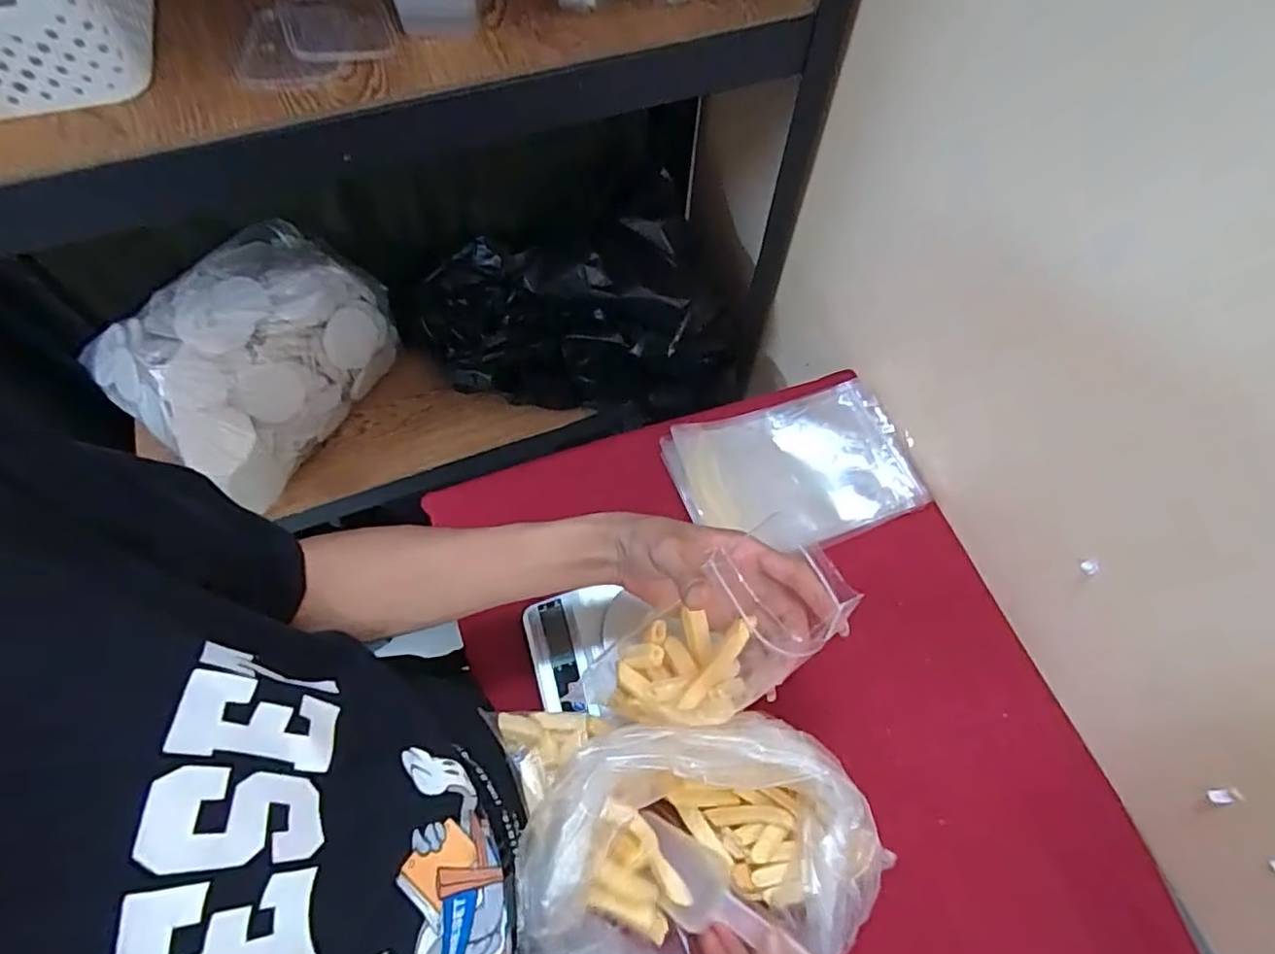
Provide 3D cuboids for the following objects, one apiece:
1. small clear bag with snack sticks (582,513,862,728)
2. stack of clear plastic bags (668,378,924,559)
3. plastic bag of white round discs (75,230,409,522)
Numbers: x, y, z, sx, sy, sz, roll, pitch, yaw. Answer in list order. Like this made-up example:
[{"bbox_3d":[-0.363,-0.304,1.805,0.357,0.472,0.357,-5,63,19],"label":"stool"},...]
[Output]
[{"bbox_3d":[0.052,0.125,0.456,0.214,0.053,0.091,-30,65,12],"label":"small clear bag with snack sticks"},{"bbox_3d":[0.163,-0.006,0.661,0.245,0.030,0.161,-16,64,-9],"label":"stack of clear plastic bags"},{"bbox_3d":[-0.487,-0.171,0.821,0.231,0.184,0.321,38,68,17],"label":"plastic bag of white round discs"}]

